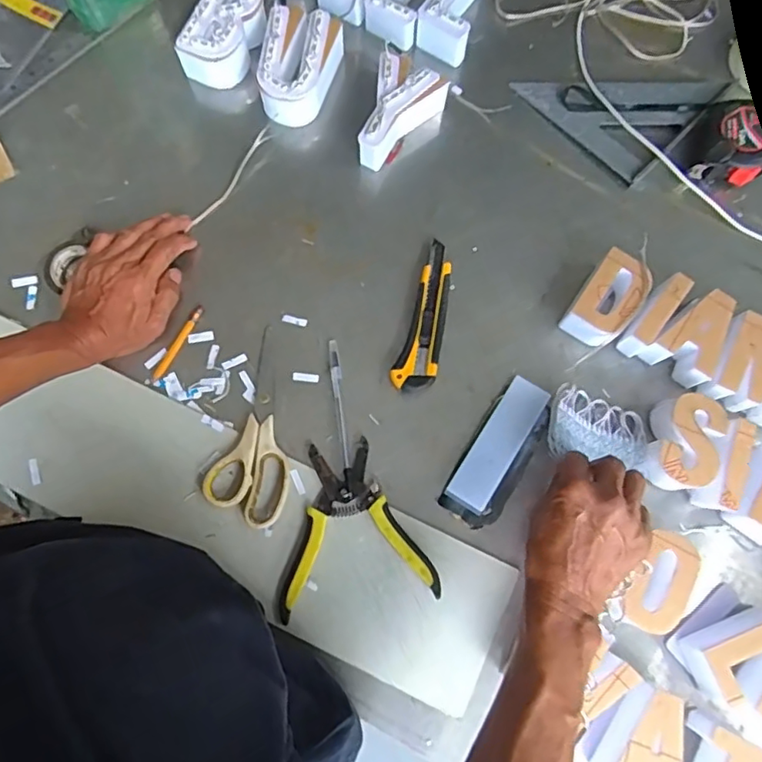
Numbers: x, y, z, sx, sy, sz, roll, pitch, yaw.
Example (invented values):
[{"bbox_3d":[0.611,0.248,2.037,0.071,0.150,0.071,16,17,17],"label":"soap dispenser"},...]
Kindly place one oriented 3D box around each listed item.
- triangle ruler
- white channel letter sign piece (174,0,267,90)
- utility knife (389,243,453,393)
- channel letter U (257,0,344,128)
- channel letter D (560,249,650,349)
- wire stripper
[{"bbox_3d":[0.269,-0.325,0.647,0.169,0.014,0.165,43,82,8],"label":"triangle ruler"},{"bbox_3d":[-0.166,-0.385,0.634,0.064,0.051,0.117,25,78,4],"label":"white channel letter sign piece"},{"bbox_3d":[0.048,-0.064,0.577,0.038,0.018,0.155,15,77,2],"label":"utility knife"},{"bbox_3d":[-0.085,-0.340,0.627,0.077,0.060,0.119,6,77,0],"label":"channel letter U"},{"bbox_3d":[0.222,-0.080,0.572,0.056,0.046,0.089,35,79,6],"label":"channel letter D"},{"bbox_3d":[-0.026,0.131,0.533,0.140,0.013,0.146,-5,77,-2],"label":"wire stripper"}]

